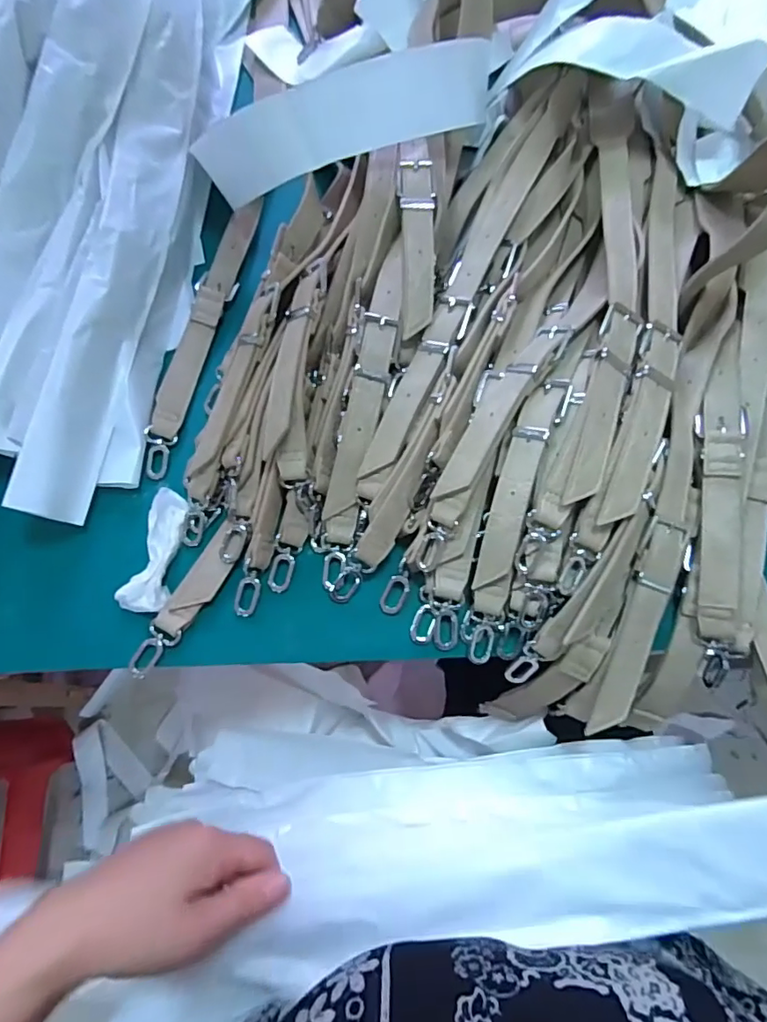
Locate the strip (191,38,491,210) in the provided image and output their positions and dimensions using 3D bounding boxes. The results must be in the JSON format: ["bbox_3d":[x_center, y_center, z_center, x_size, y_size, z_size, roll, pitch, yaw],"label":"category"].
[{"bbox_3d":[-0.030,-0.337,0.454,0.265,0.059,0.077,-14,69,-4],"label":"strip"}]

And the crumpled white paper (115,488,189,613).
[{"bbox_3d":[-0.171,0.029,0.412,0.035,0.007,0.094,10,70,5],"label":"crumpled white paper"}]

